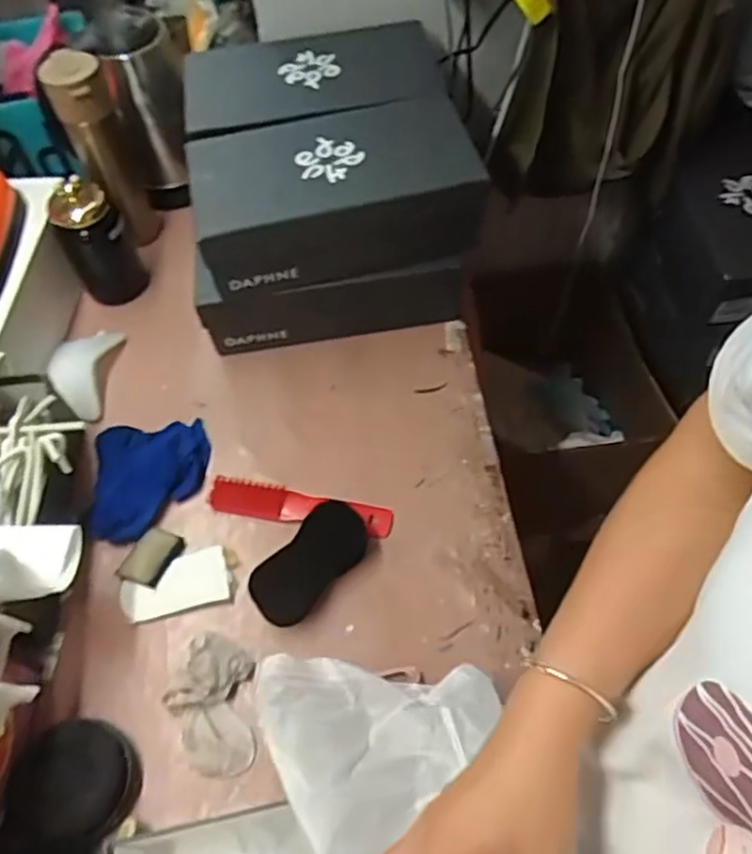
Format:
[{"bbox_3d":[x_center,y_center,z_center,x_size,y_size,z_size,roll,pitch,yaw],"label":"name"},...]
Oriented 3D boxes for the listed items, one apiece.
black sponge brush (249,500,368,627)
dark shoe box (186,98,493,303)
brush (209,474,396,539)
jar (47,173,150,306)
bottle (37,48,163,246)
[{"bbox_3d":[-0.064,0.129,0.657,0.058,0.034,0.126,38,67,23],"label":"black sponge brush"},{"bbox_3d":[-0.042,-0.255,0.743,0.293,0.092,0.163,-11,58,-4],"label":"dark shoe box"},{"bbox_3d":[-0.078,0.081,0.705,0.189,0.015,0.039,8,59,8],"label":"brush"},{"bbox_3d":[-0.345,-0.234,0.840,0.078,0.161,0.082,-24,60,-11],"label":"jar"},{"bbox_3d":[-0.332,-0.335,0.846,0.064,0.242,0.068,-17,59,-8],"label":"bottle"}]

